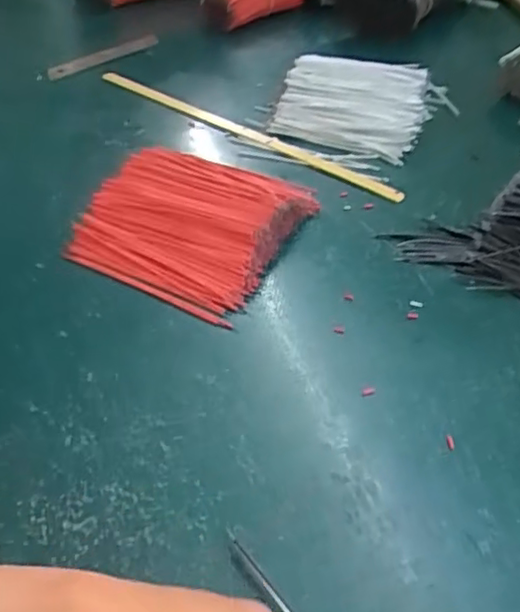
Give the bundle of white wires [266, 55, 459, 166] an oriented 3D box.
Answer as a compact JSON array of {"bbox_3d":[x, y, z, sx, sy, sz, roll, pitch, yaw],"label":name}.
[{"bbox_3d":[0.061,-0.128,0.396,0.088,0.024,0.099,18,44,18],"label":"bundle of white wires"}]

